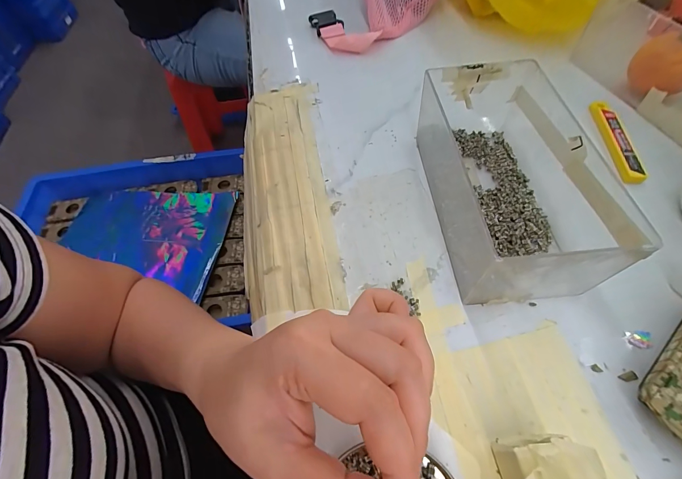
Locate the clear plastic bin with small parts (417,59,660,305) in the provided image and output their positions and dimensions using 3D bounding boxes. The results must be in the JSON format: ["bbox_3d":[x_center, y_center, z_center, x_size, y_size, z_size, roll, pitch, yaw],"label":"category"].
[{"bbox_3d":[0.121,-0.053,0.250,0.090,0.071,0.168,-3,58,2],"label":"clear plastic bin with small parts"}]

